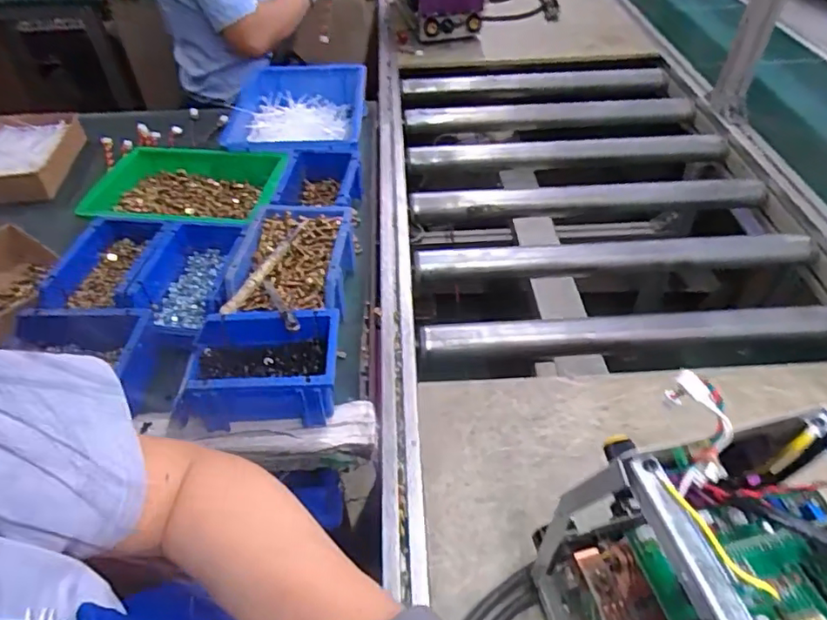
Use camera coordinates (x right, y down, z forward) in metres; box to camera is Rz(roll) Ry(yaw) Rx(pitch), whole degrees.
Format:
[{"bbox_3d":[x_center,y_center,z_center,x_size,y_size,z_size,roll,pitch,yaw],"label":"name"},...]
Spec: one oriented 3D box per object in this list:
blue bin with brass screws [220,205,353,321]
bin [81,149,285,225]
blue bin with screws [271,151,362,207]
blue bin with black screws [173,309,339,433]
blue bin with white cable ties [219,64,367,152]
[{"bbox_3d":[-0.142,-0.053,0.673,0.131,0.058,0.177,-1,46,1],"label":"blue bin with brass screws"},{"bbox_3d":[-0.322,-0.159,0.783,0.280,0.058,0.183,4,45,7],"label":"bin"},{"bbox_3d":[-0.134,-0.167,0.800,0.110,0.061,0.145,-2,45,1],"label":"blue bin with screws"},{"bbox_3d":[-0.155,0.059,0.569,0.155,0.069,0.106,-3,46,-1],"label":"blue bin with black screws"},{"bbox_3d":[-0.205,-0.322,0.976,0.234,0.096,0.314,-2,46,0],"label":"blue bin with white cable ties"}]

